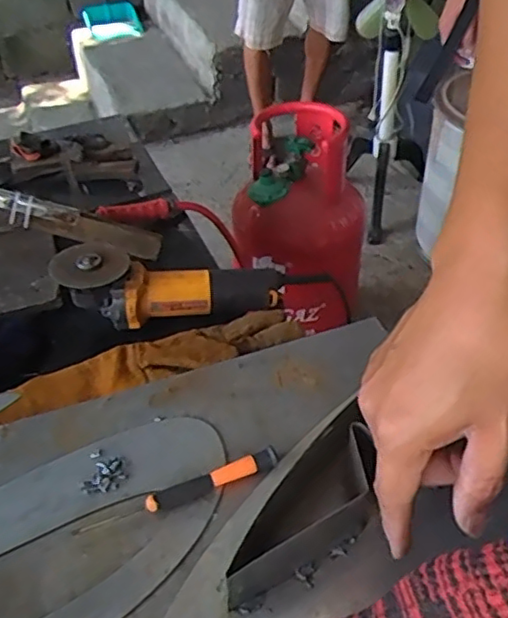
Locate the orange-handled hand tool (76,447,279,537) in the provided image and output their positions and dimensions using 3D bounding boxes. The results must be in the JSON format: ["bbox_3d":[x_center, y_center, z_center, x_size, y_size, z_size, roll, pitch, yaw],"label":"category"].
[{"bbox_3d":[-0.050,0.127,0.435,0.143,0.014,0.012,-16,45,-16],"label":"orange-handled hand tool"}]

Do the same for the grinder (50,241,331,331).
[{"bbox_3d":[-0.081,-0.043,0.803,0.329,0.079,0.090,-4,43,-4],"label":"grinder"}]

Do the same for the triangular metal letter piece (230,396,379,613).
[{"bbox_3d":[0.029,0.126,0.406,0.125,0.052,0.059,-23,47,-22],"label":"triangular metal letter piece"}]

